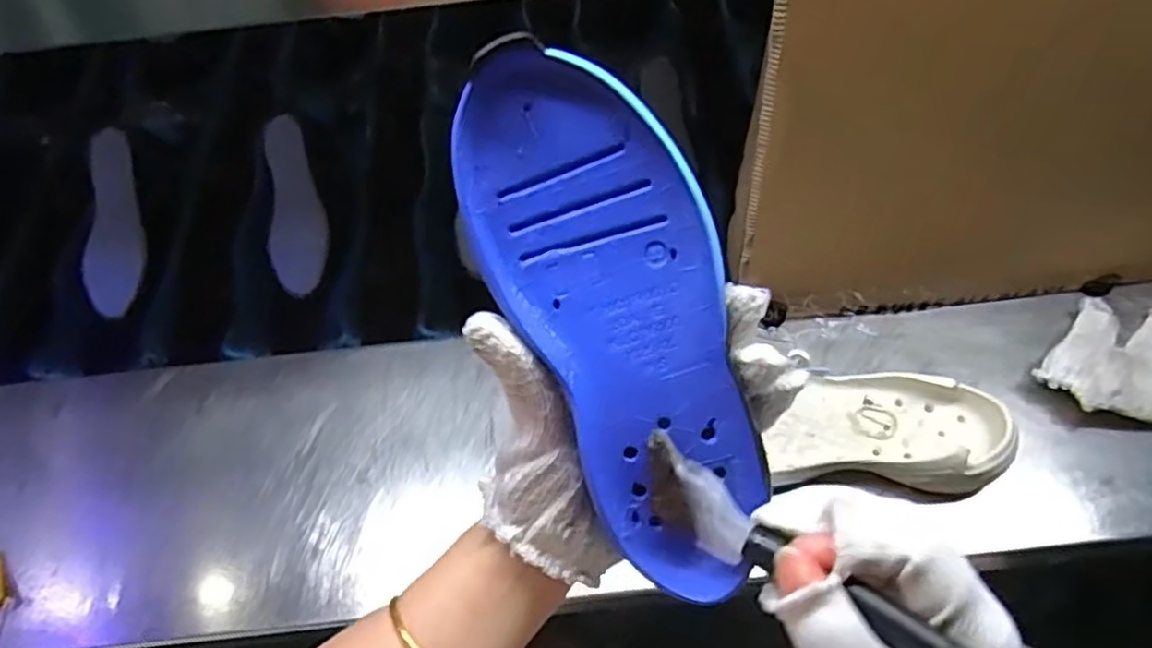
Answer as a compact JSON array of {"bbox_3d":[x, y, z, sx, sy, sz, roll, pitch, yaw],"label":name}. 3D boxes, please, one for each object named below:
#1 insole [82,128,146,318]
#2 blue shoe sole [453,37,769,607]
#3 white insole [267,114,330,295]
[{"bbox_3d":[-0.484,-0.108,0.777,0.058,0.013,0.197,-5,83,1],"label":"insole"},{"bbox_3d":[0.022,0.002,0.302,0.083,0.023,0.225,-22,99,-10],"label":"blue shoe sole"},{"bbox_3d":[-0.297,-0.127,0.783,0.056,0.013,0.191,-9,81,-1],"label":"white insole"}]

